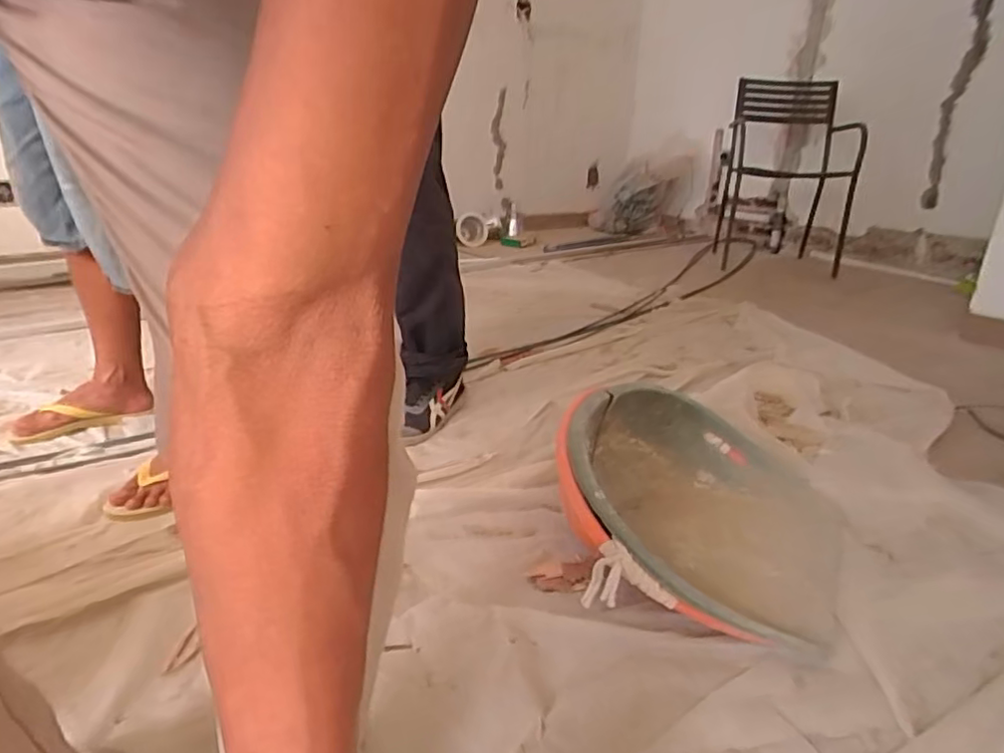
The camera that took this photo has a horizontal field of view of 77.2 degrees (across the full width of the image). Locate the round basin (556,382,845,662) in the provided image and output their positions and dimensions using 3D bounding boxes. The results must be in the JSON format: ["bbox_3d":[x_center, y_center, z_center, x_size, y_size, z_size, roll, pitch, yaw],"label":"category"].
[{"bbox_3d":[0.277,0.200,0.955,0.424,0.146,0.485,38,31,15],"label":"round basin"}]

